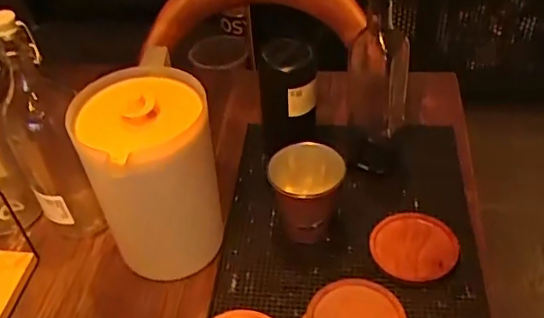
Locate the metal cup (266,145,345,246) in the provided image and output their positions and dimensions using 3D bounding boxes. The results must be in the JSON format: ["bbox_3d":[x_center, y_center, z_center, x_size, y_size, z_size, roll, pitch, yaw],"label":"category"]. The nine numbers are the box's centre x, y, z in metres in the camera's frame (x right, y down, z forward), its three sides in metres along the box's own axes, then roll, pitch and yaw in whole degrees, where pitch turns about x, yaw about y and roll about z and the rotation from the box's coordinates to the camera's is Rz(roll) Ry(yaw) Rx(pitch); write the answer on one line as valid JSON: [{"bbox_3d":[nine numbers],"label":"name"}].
[{"bbox_3d":[0.043,0.036,0.692,0.088,0.098,0.077,-4,43,1],"label":"metal cup"}]

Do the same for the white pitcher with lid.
[{"bbox_3d":[-0.126,0.010,0.640,0.124,0.226,0.161,-11,43,-6],"label":"white pitcher with lid"}]

